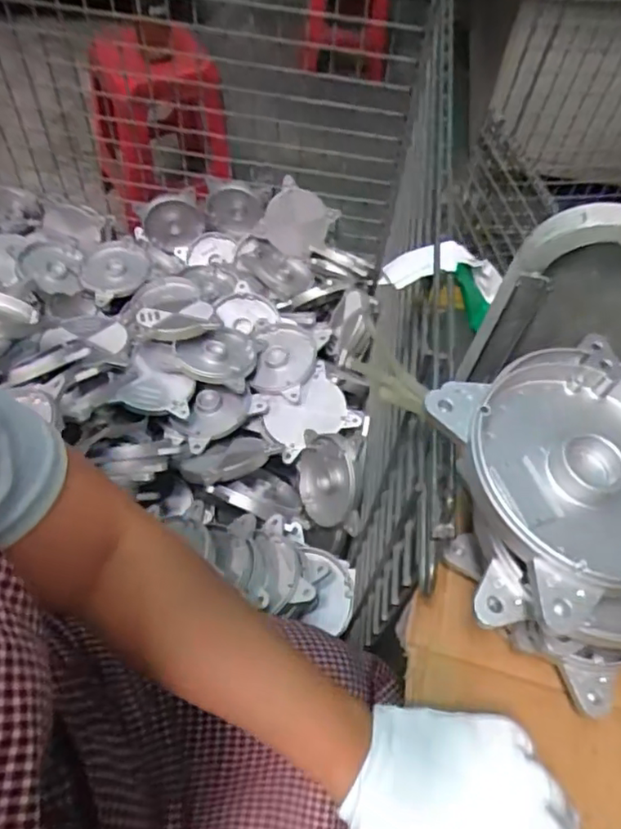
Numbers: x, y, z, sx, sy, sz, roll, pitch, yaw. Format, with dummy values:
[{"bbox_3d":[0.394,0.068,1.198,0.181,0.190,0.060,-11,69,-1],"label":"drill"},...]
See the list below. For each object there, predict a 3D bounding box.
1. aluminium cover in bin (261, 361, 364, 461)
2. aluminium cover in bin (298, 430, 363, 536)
[{"bbox_3d":[-0.007,-0.004,1.006,0.144,0.031,0.134,-21,61,-17],"label":"aluminium cover in bin"},{"bbox_3d":[0.023,0.102,0.919,0.027,0.148,0.146,6,86,-38],"label":"aluminium cover in bin"}]

